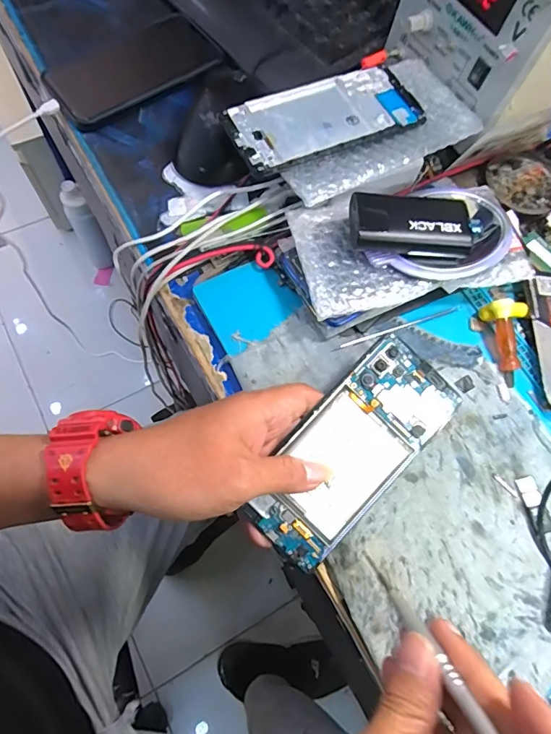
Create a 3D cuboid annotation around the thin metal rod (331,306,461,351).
[{"bbox_3d":[0.098,-0.032,0.350,0.115,0.004,0.004,-19,70,-10],"label":"thin metal rod"}]

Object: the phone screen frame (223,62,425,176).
[{"bbox_3d":[0.039,-0.200,0.355,0.154,0.008,0.072,-25,73,-14],"label":"phone screen frame"}]

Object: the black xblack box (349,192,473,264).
[{"bbox_3d":[0.097,-0.104,0.328,0.087,0.024,0.046,2,69,-5],"label":"black xblack box"}]

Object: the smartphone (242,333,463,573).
[{"bbox_3d":[0.050,0.054,0.293,0.067,0.005,0.152,43,84,1],"label":"smartphone"}]

